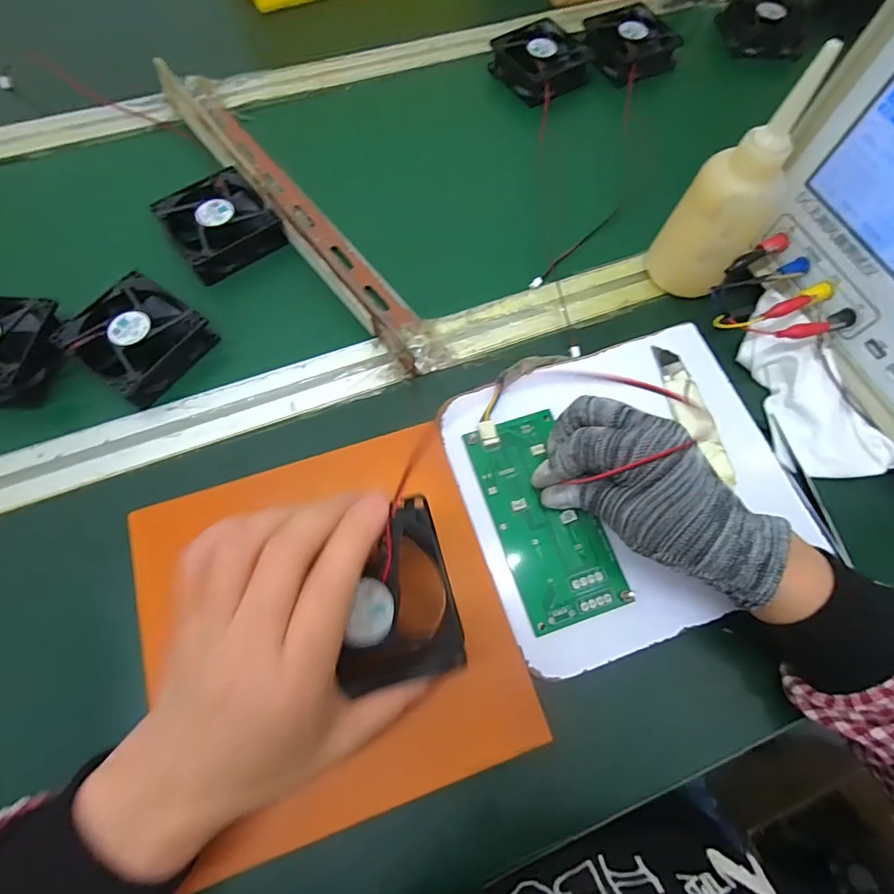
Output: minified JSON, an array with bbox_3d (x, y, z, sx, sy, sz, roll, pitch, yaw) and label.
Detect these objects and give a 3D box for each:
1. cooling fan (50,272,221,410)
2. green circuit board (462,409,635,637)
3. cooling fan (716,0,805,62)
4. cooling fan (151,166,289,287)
[{"bbox_3d":[-0.232,-0.084,0.361,0.083,0.031,0.078,36,73,11],"label":"cooling fan"},{"bbox_3d":[0.060,0.043,0.307,0.064,0.007,0.134,-21,72,-7],"label":"green circuit board"},{"bbox_3d":[0.348,-0.470,0.525,0.090,0.028,0.078,13,70,3],"label":"cooling fan"},{"bbox_3d":[-0.189,-0.189,0.400,0.079,0.026,0.080,-33,74,-13],"label":"cooling fan"}]

